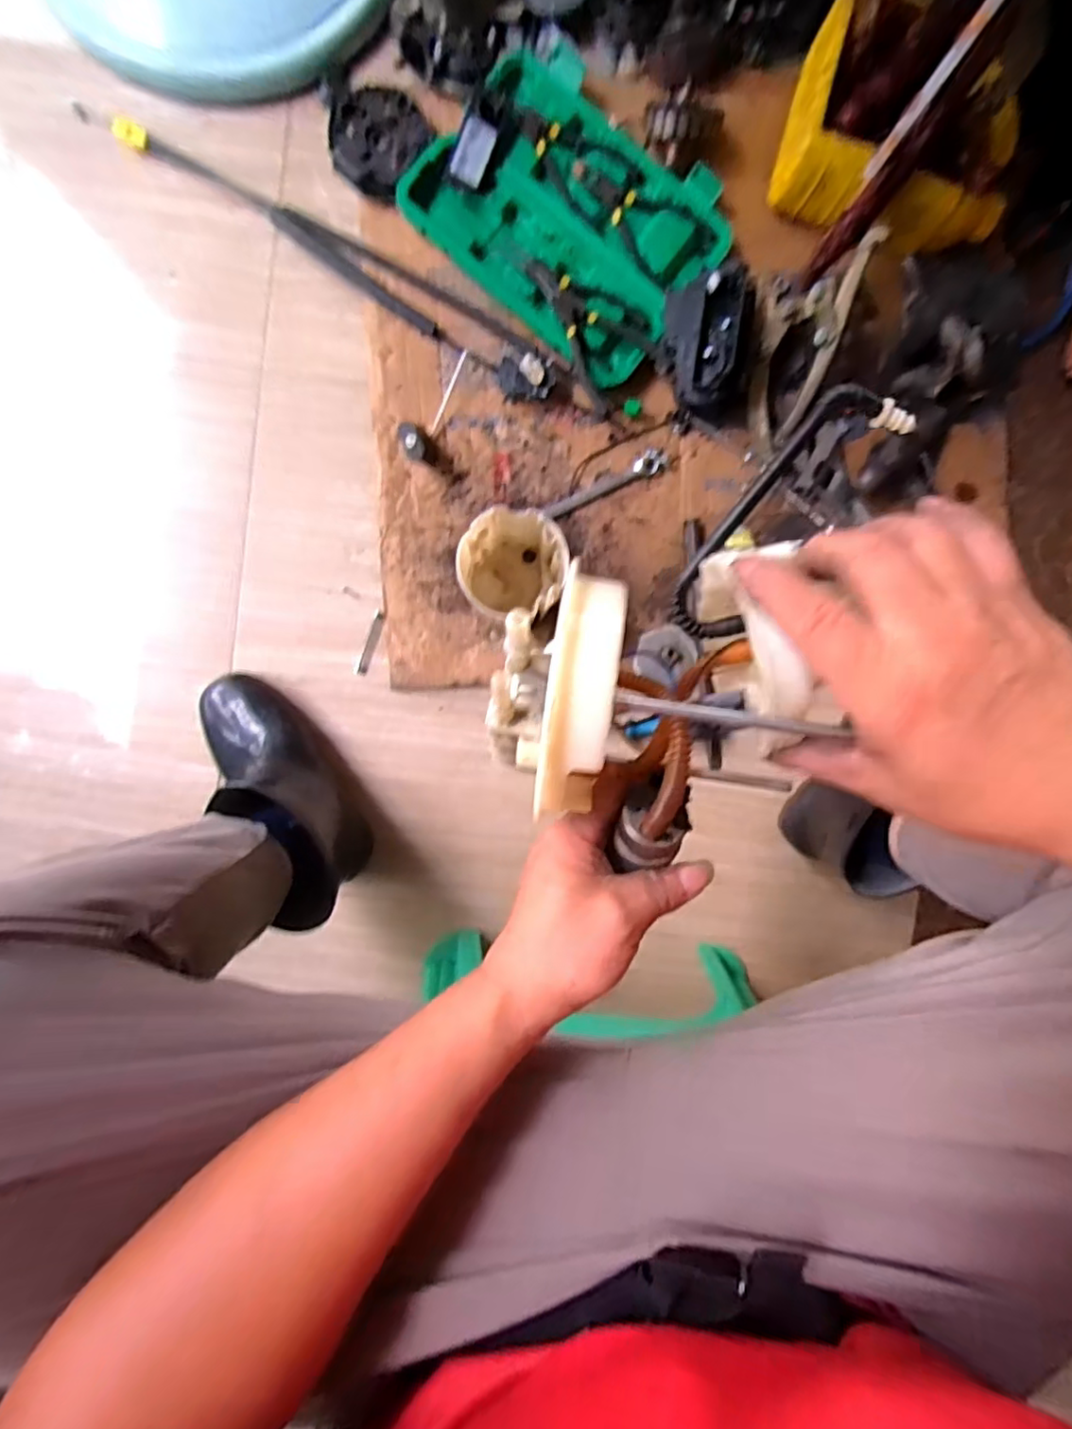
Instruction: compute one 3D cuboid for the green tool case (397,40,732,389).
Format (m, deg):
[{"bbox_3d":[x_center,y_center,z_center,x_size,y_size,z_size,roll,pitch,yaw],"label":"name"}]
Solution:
[{"bbox_3d":[0.040,-0.517,0.647,0.291,0.030,0.224,41,91,-4],"label":"green tool case"}]

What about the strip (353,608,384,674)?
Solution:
[{"bbox_3d":[-0.182,-0.079,0.694,0.012,0.006,0.074,20,92,-3],"label":"strip"}]

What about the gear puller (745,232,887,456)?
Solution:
[{"bbox_3d":[0.258,-0.364,0.633,0.081,0.096,0.186,18,92,-3],"label":"gear puller"}]

